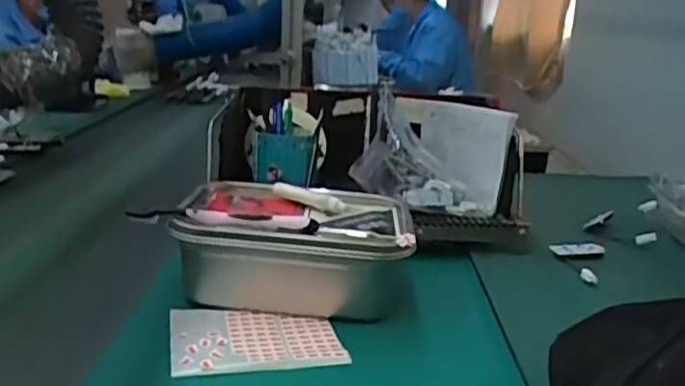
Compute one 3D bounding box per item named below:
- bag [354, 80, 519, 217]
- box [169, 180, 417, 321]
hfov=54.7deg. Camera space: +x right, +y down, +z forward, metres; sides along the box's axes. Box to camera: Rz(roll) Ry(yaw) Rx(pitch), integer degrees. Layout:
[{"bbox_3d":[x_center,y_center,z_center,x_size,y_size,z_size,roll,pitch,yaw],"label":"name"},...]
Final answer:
[{"bbox_3d":[0.138,-0.060,0.923,0.180,0.124,0.244,7,17,14],"label":"bag"},{"bbox_3d":[-0.048,0.058,0.708,0.235,0.098,0.163,3,16,3],"label":"box"}]

